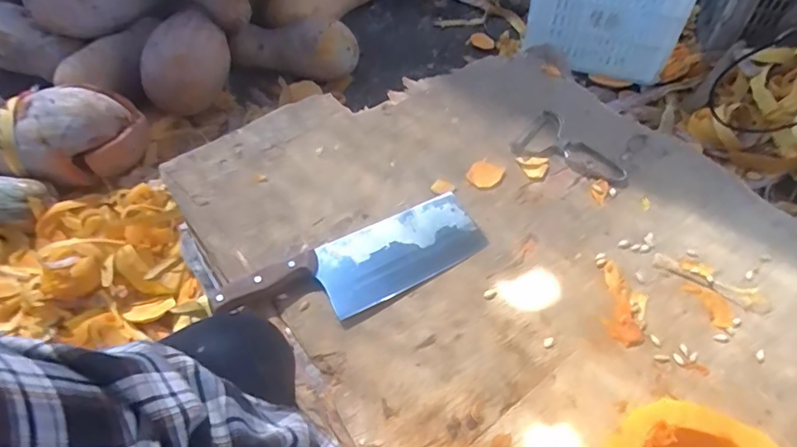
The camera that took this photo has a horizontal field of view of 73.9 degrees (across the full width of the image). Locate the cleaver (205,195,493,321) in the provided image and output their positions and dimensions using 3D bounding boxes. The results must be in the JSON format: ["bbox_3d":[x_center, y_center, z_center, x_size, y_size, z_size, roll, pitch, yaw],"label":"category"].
[{"bbox_3d":[-0.043,0.047,0.589,0.300,0.015,0.091,-25,58,-20],"label":"cleaver"}]

